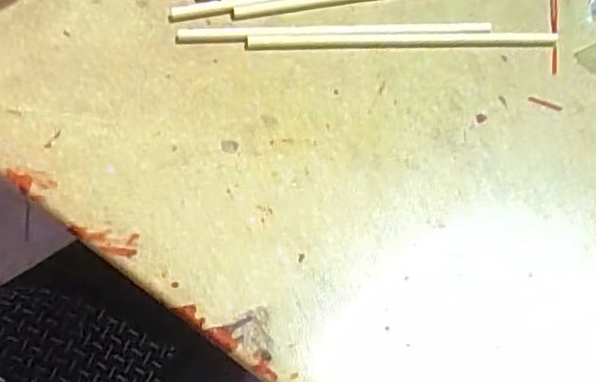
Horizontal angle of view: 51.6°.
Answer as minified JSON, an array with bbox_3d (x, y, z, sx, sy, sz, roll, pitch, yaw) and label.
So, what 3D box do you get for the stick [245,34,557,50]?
[{"bbox_3d":[0.051,-0.074,0.298,0.150,0.004,0.008,-1,63,-5],"label":"stick"}]

